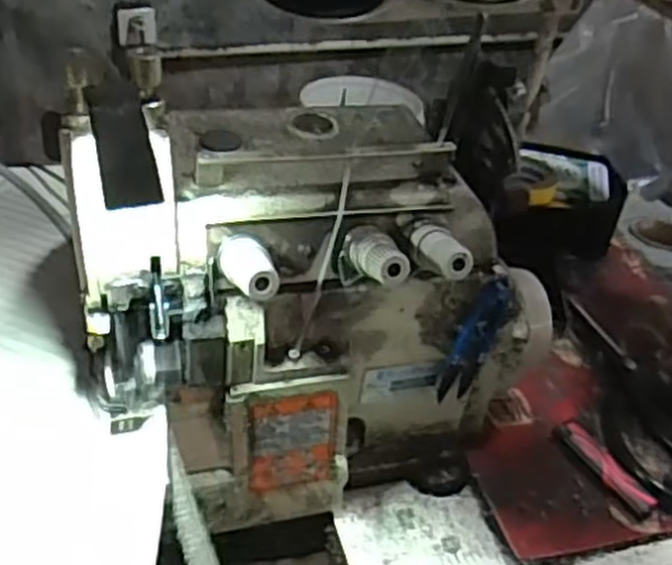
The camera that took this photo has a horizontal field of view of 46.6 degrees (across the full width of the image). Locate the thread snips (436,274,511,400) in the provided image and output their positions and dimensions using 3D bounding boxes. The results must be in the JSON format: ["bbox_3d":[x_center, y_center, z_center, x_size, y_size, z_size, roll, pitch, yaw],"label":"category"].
[{"bbox_3d":[0.083,0.036,0.468,0.024,0.100,0.010,-3,38,-13],"label":"thread snips"}]

